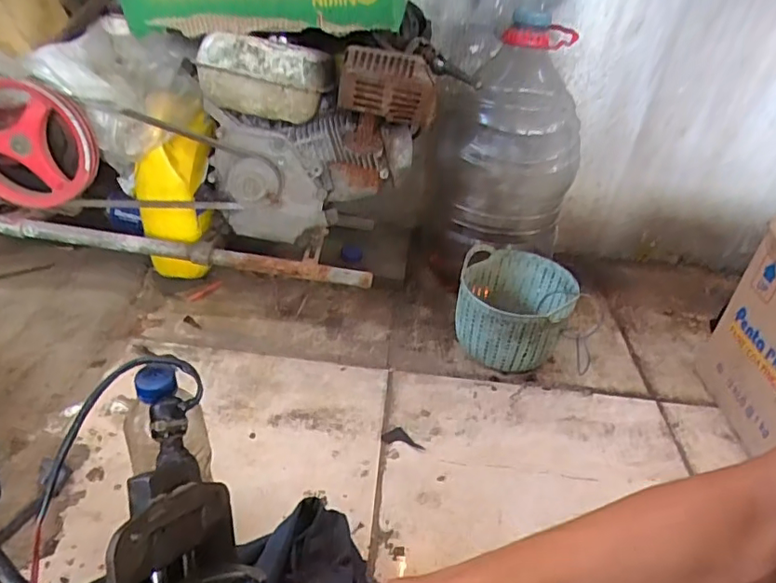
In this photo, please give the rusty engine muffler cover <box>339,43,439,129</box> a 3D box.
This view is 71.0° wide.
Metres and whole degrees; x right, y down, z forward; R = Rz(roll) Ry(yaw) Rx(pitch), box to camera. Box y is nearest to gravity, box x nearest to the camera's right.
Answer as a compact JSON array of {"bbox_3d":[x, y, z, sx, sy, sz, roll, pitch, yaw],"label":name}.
[{"bbox_3d":[0.001,-0.292,0.784,0.140,0.091,0.101,5,34,-4],"label":"rusty engine muffler cover"}]

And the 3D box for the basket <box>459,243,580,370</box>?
[{"bbox_3d":[0.189,0.039,0.856,0.170,0.131,0.179,23,36,21],"label":"basket"}]

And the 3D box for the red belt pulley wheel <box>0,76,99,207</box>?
[{"bbox_3d":[-0.526,-0.204,0.787,0.193,0.201,0.029,7,34,-2],"label":"red belt pulley wheel"}]

